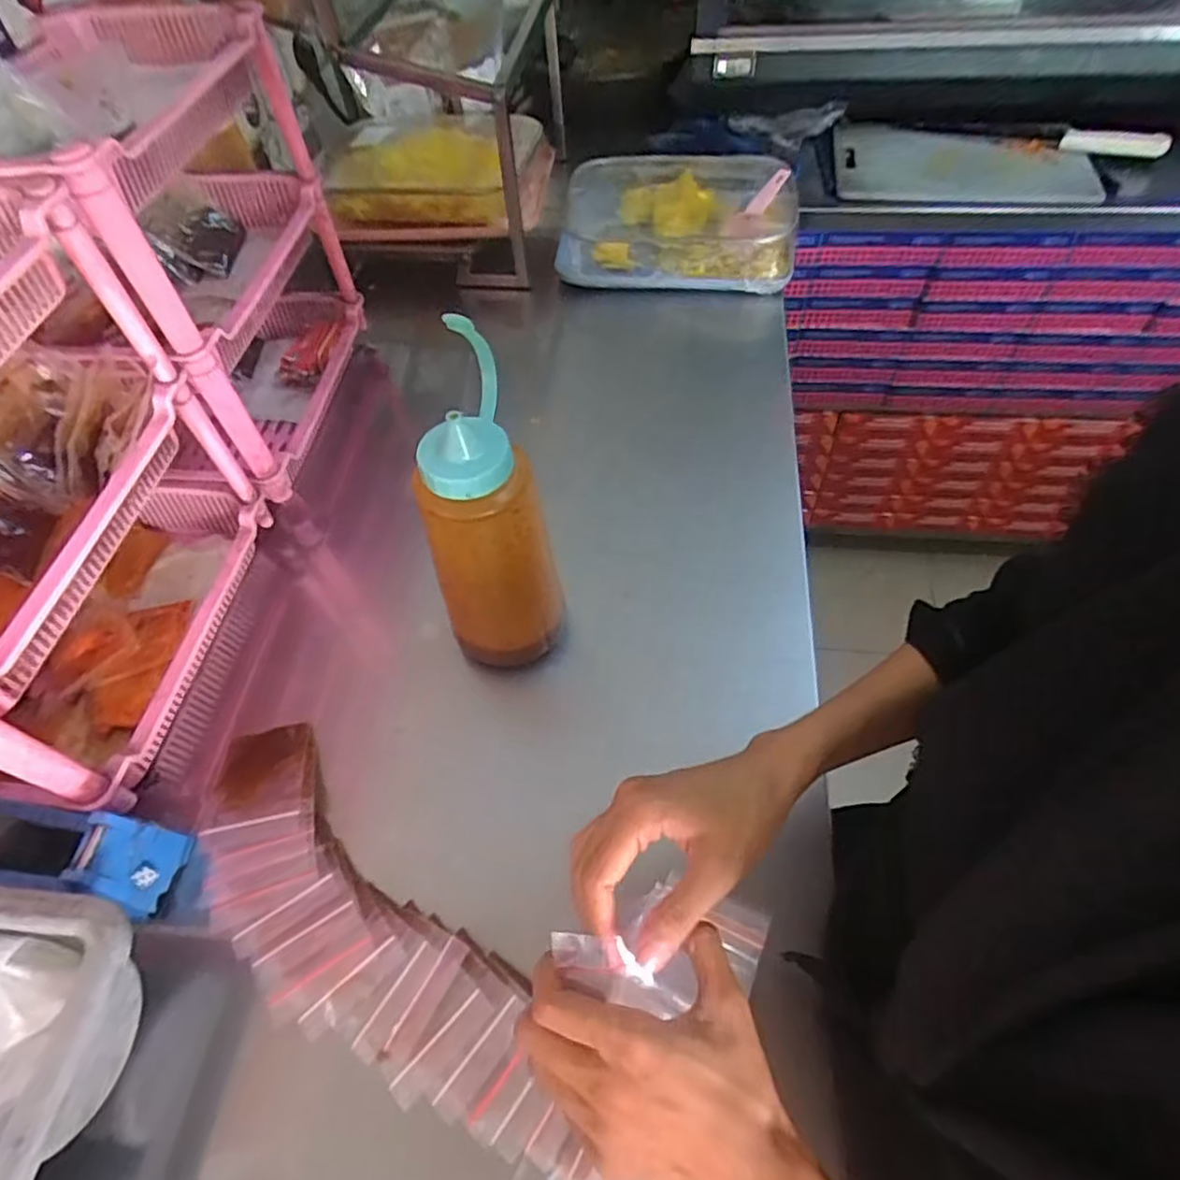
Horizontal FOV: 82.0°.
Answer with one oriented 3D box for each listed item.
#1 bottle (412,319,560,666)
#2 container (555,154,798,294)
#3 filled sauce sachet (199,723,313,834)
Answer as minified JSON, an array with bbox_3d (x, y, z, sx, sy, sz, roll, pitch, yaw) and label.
[{"bbox_3d":[-0.076,-0.042,0.485,0.085,0.227,0.088,-20,57,-10],"label":"bottle"},{"bbox_3d":[0.109,-0.479,0.882,0.302,0.065,0.221,2,56,5],"label":"container"},{"bbox_3d":[-0.244,0.140,0.512,0.078,0.018,0.084,-6,55,0],"label":"filled sauce sachet"}]

